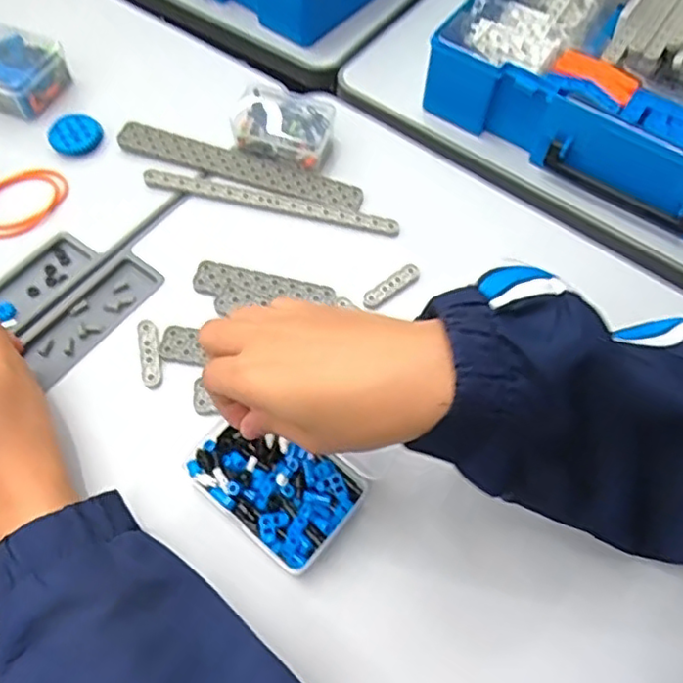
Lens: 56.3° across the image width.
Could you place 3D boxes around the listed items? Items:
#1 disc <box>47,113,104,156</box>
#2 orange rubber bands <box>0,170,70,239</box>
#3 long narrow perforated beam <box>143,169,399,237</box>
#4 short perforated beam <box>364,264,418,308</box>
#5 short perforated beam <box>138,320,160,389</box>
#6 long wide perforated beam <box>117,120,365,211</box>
[{"bbox_3d":[-0.213,-0.166,0.512,0.041,0.012,0.036,-23,64,-14],"label":"disc"},{"bbox_3d":[-0.243,-0.106,0.483,0.051,0.008,0.072,33,65,16],"label":"orange rubber bands"},{"bbox_3d":[-0.054,-0.107,0.484,0.196,0.005,0.013,12,61,5],"label":"long narrow perforated beam"},{"bbox_3d":[0.035,-0.039,0.456,0.048,0.008,0.013,-32,66,-18],"label":"short perforated beam"},{"bbox_3d":[-0.127,0.008,0.423,0.012,0.008,0.047,-10,61,-8],"label":"short perforated beam"},{"bbox_3d":[-0.080,-0.138,0.502,0.199,0.008,0.028,17,61,7],"label":"long wide perforated beam"}]

